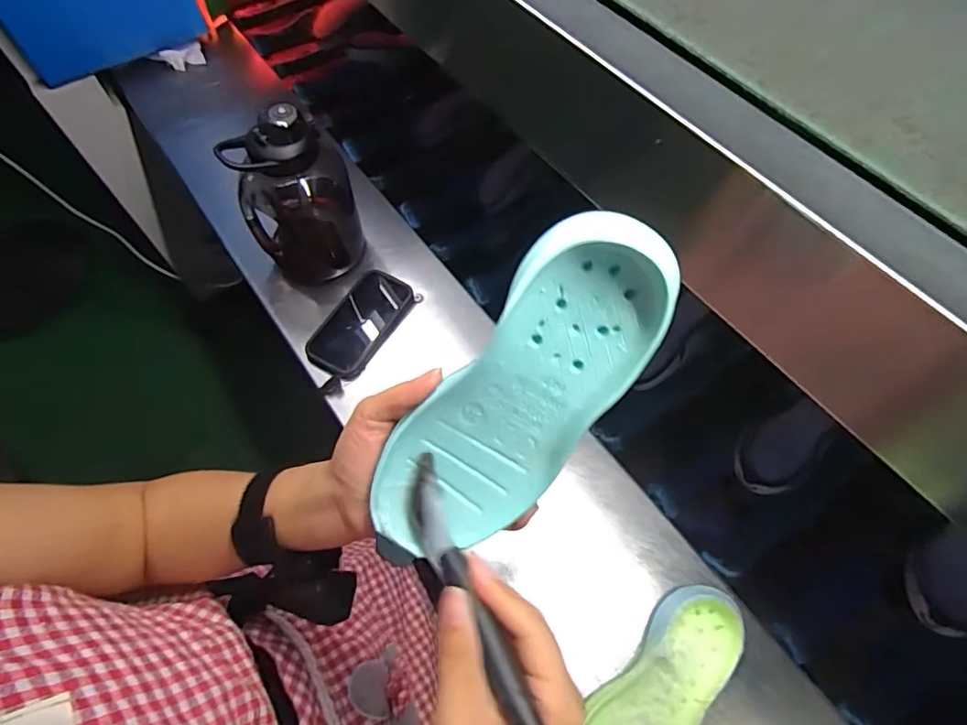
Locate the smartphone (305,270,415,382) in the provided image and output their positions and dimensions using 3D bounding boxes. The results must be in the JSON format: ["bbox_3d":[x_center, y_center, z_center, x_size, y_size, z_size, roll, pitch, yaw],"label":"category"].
[{"bbox_3d":[-0.166,-0.054,0.713,0.088,0.013,0.159,26,65,14],"label":"smartphone"}]

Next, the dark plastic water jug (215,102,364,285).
[{"bbox_3d":[-0.237,-0.209,0.679,0.133,0.219,0.102,-20,63,-10],"label":"dark plastic water jug"}]

